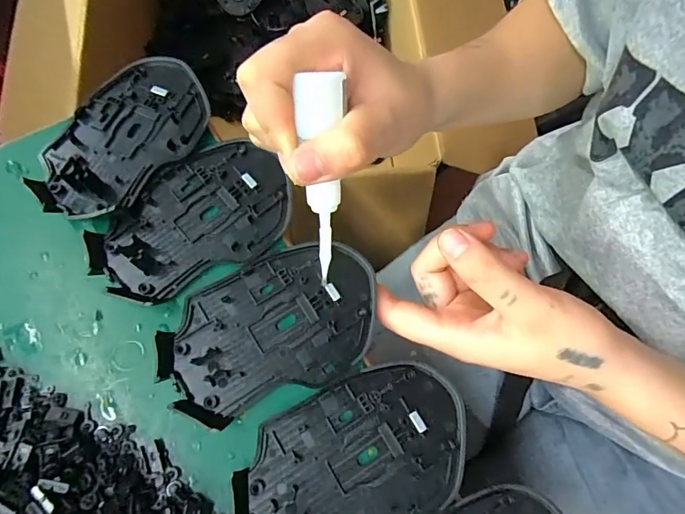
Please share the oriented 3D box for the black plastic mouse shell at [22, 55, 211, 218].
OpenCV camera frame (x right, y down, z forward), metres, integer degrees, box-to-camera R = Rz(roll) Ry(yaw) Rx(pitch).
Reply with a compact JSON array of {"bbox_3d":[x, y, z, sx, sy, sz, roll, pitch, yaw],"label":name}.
[{"bbox_3d":[-0.128,-0.072,0.250,0.070,0.010,0.112,34,74,9],"label":"black plastic mouse shell"}]

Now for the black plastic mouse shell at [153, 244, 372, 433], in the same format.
[{"bbox_3d":[-0.034,0.034,0.218,0.114,0.017,0.071,-25,75,-10],"label":"black plastic mouse shell"}]

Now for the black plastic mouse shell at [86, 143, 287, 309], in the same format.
[{"bbox_3d":[-0.082,-0.023,0.236,0.109,0.008,0.071,-33,76,-12],"label":"black plastic mouse shell"}]

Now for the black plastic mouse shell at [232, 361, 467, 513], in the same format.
[{"bbox_3d":[0.007,0.097,0.202,0.114,0.014,0.071,-21,74,-8],"label":"black plastic mouse shell"}]

